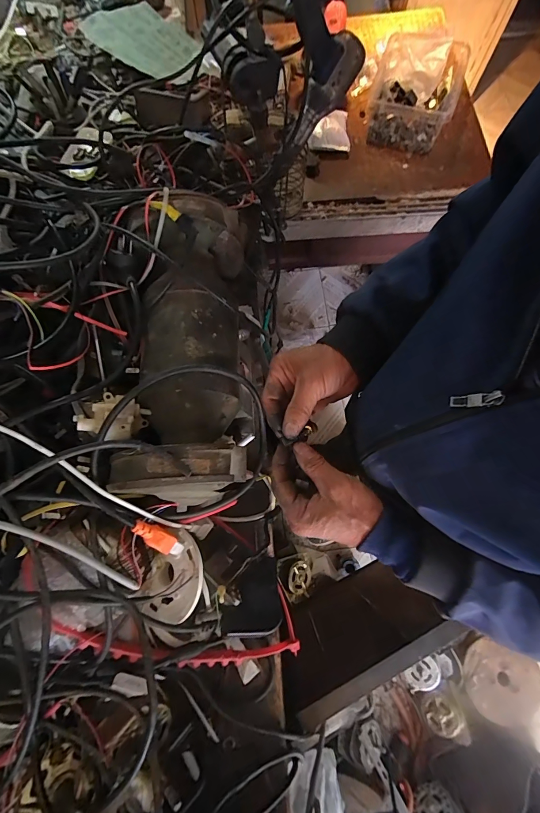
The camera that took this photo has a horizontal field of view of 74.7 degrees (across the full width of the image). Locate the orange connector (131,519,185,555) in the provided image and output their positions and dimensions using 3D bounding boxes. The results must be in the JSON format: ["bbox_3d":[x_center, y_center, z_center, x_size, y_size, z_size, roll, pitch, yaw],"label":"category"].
[{"bbox_3d":[-0.126,0.150,0.406,0.068,0.017,0.021,44,75,-26],"label":"orange connector"}]

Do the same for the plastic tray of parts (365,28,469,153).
[{"bbox_3d":[0.319,-0.689,0.775,0.175,0.090,0.249,16,74,4],"label":"plastic tray of parts"}]

